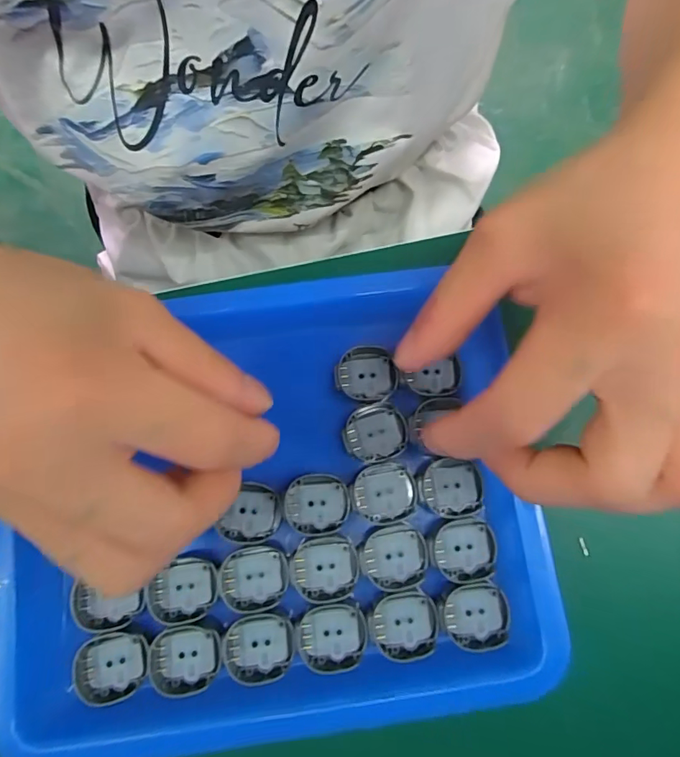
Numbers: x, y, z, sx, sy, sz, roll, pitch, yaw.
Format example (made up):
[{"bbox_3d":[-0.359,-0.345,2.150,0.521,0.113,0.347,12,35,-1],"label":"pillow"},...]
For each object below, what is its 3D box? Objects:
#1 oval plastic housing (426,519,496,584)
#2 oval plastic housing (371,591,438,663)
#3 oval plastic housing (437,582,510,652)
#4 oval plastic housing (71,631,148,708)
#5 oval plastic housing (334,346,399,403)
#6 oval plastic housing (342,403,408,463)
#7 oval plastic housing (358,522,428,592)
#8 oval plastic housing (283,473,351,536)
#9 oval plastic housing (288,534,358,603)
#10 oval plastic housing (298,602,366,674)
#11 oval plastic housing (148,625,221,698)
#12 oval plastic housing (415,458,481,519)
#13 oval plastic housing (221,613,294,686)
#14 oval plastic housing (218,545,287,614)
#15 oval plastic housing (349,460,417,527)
[{"bbox_3d":[0.052,0.073,0.200,0.028,0.006,0.025,4,79,1],"label":"oval plastic housing"},{"bbox_3d":[0.027,0.102,0.193,0.026,0.006,0.026,-4,79,-1],"label":"oval plastic housing"},{"bbox_3d":[0.056,0.098,0.193,0.027,0.005,0.025,-15,79,-3],"label":"oval plastic housing"},{"bbox_3d":[-0.092,0.117,0.190,0.027,0.008,0.024,-15,79,-3],"label":"oval plastic housing"},{"bbox_3d":[0.012,-0.003,0.216,0.028,0.006,0.025,1,79,0],"label":"oval plastic housing"},{"bbox_3d":[0.016,0.024,0.211,0.028,0.004,0.026,0,79,0],"label":"oval plastic housing"},{"bbox_3d":[0.023,0.076,0.200,0.027,0.004,0.026,-17,80,-3],"label":"oval plastic housing"},{"bbox_3d":[-0.010,0.054,0.203,0.028,0.004,0.025,-2,79,-1],"label":"oval plastic housing"},{"bbox_3d":[-0.007,0.080,0.198,0.028,0.006,0.025,-6,79,-1],"label":"oval plastic housing"},{"bbox_3d":[-0.003,0.106,0.192,0.027,0.005,0.026,-5,79,-1],"label":"oval plastic housing"},{"bbox_3d":[-0.063,0.114,0.190,0.028,0.005,0.025,0,79,0],"label":"oval plastic housing"},{"bbox_3d":[0.048,0.048,0.207,0.027,0.005,0.025,-5,79,-1],"label":"oval plastic housing"},{"bbox_3d":[-0.033,0.110,0.191,0.029,0.006,0.024,-10,79,-2],"label":"oval plastic housing"},{"bbox_3d":[-0.036,0.084,0.197,0.028,0.005,0.025,-15,79,-3],"label":"oval plastic housing"},{"bbox_3d":[0.019,0.050,0.205,0.028,0.004,0.026,-8,79,-2],"label":"oval plastic housing"}]

